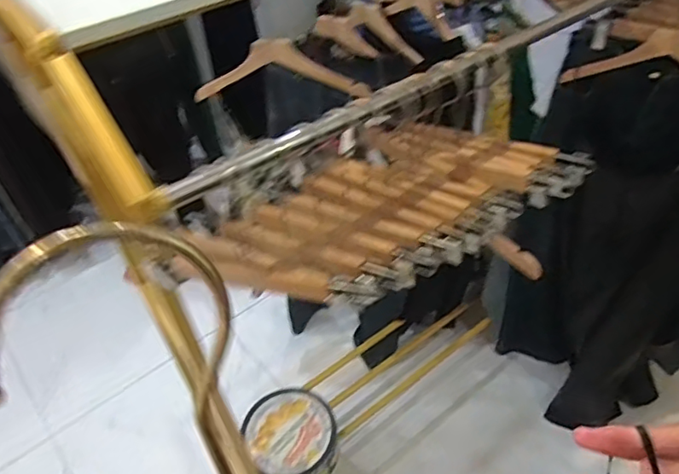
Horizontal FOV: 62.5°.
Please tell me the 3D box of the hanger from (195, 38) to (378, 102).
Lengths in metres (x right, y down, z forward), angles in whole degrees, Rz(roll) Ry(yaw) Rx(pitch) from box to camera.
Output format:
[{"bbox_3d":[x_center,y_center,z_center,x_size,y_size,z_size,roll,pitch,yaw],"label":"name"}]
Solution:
[{"bbox_3d":[-0.123,-0.340,1.129,0.363,0.134,0.033,4,44,9],"label":"hanger"}]

